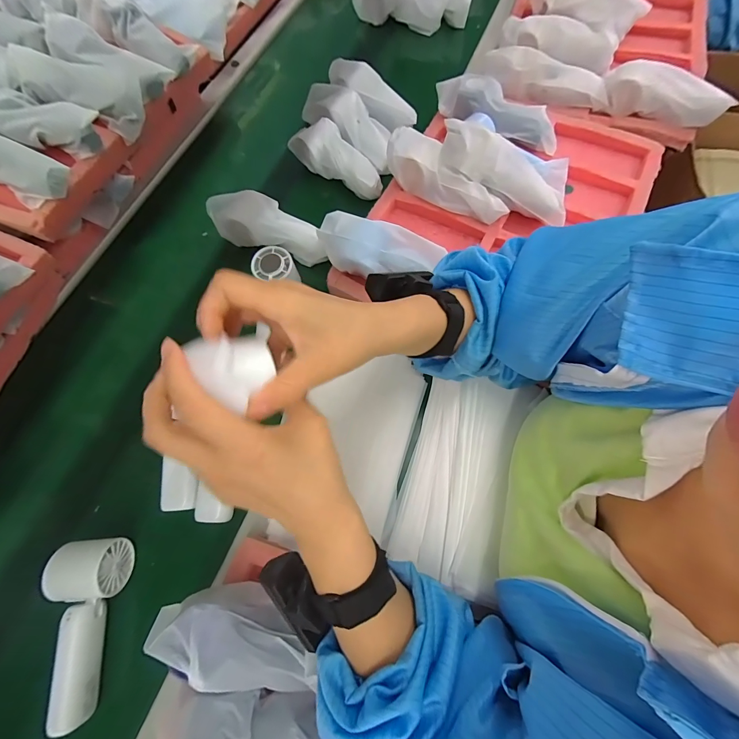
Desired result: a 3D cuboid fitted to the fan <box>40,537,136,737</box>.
[{"bbox_3d":[-0.281,0.252,0.341,0.047,0.055,0.154,-7,69,0],"label":"fan"}]

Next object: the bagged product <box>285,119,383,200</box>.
[{"bbox_3d":[-0.044,-0.327,0.545,0.161,0.047,0.057,37,75,15],"label":"bagged product"}]

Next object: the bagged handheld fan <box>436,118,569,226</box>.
[{"bbox_3d":[0.182,-0.267,0.468,0.184,0.051,0.067,27,72,-2],"label":"bagged handheld fan"}]

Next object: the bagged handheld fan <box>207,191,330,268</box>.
[{"bbox_3d":[-0.142,-0.209,0.504,0.178,0.050,0.066,19,71,10],"label":"bagged handheld fan"}]

